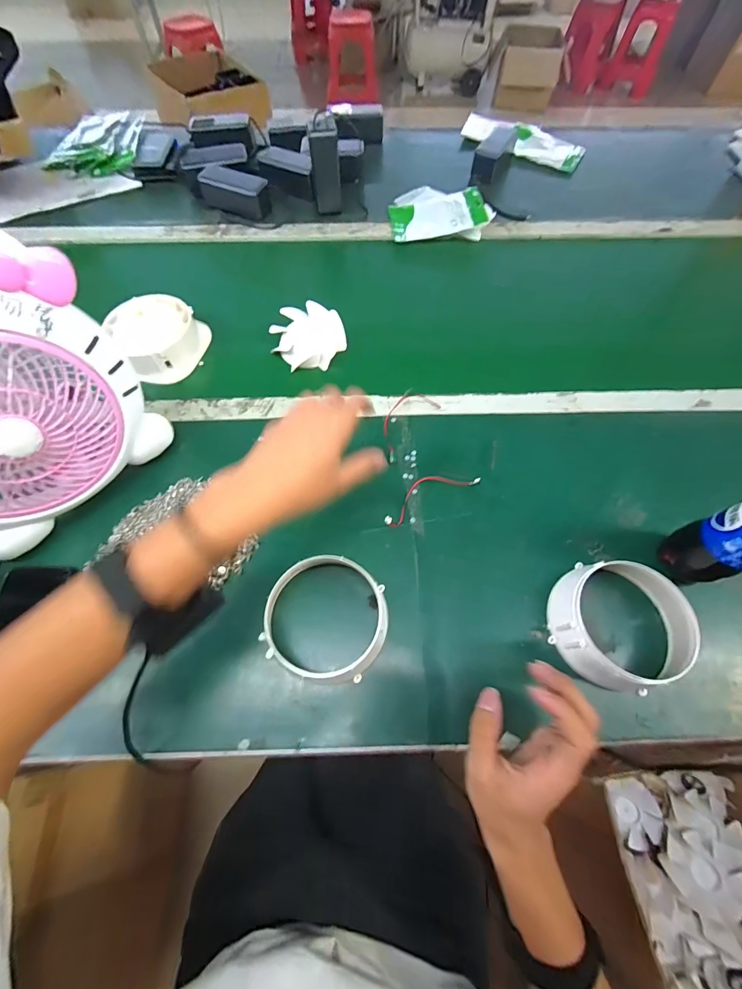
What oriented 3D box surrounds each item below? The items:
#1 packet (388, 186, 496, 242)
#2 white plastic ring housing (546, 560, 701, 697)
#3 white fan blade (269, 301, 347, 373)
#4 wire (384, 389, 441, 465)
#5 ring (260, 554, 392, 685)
[{"bbox_3d":[0.139,-0.585,0.761,0.200,0.042,0.161,-4,63,-2],"label":"packet"},{"bbox_3d":[0.268,0.138,0.391,0.133,0.071,0.126,0,63,0],"label":"white plastic ring housing"},{"bbox_3d":[-0.098,-0.252,0.592,0.109,0.042,0.095,-19,66,-9],"label":"white fan blade"},{"bbox_3d":[0.045,-0.103,0.527,0.055,0.011,0.129,34,69,14],"label":"wire"},{"bbox_3d":[-0.043,0.126,0.386,0.120,0.048,0.117,0,63,0],"label":"ring"}]

